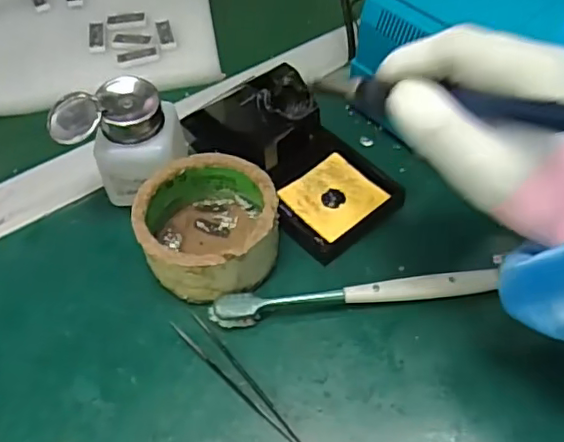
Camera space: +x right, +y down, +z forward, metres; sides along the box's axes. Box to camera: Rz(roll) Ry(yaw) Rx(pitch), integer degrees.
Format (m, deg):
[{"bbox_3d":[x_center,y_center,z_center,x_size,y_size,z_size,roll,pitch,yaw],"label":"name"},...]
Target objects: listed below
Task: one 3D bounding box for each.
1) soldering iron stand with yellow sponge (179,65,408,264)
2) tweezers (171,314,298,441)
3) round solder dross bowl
[{"bbox_3d":[0.002,-0.057,0.393,0.076,0.068,0.153,-38,60,-21],"label":"soldering iron stand with yellow sponge"},{"bbox_3d":[-0.014,0.098,0.323,0.014,0.004,0.130,-37,60,-21],"label":"tweezers"},{"bbox_3d":[-0.045,0.005,0.366,0.081,0.047,0.082,-2,54,3],"label":"round solder dross bowl"}]

